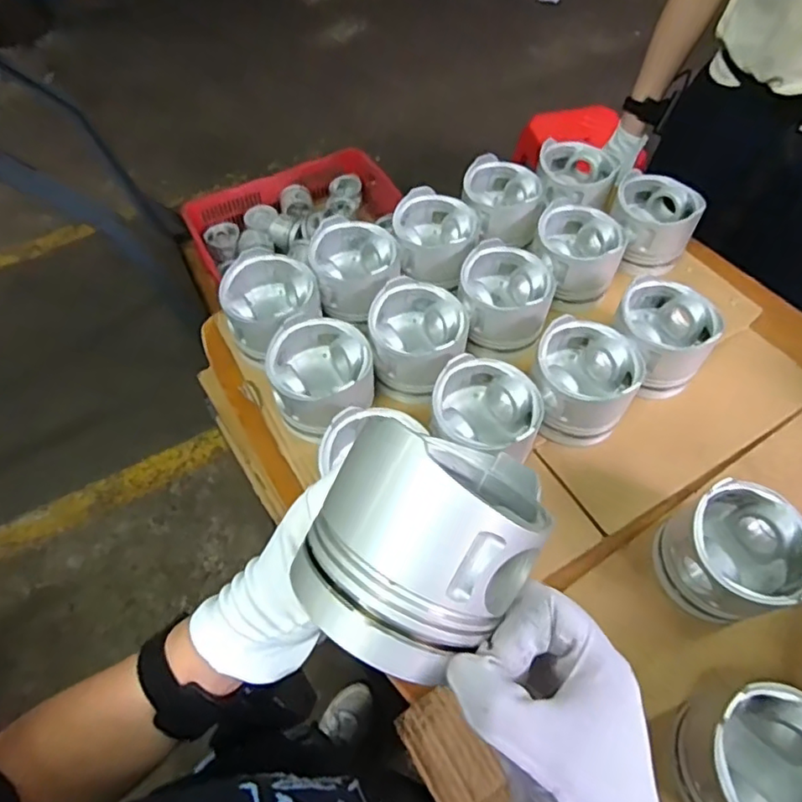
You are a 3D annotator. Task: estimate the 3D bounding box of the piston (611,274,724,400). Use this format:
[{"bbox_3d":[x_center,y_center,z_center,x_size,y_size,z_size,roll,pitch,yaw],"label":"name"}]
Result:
[{"bbox_3d":[0.283,-0.067,0.647,0.094,0.085,0.108,-20,59,-12],"label":"piston"}]

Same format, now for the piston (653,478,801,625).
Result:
[{"bbox_3d":[0.288,0.135,0.508,0.097,0.087,0.098,0,57,0],"label":"piston"}]

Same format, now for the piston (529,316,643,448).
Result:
[{"bbox_3d":[0.184,-0.015,0.605,0.101,0.089,0.101,31,63,19],"label":"piston"}]

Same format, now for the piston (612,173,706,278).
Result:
[{"bbox_3d":[0.319,-0.225,0.754,0.102,0.086,0.099,18,59,12],"label":"piston"}]

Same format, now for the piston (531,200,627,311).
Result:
[{"bbox_3d":[0.215,-0.173,0.719,0.096,0.083,0.111,-9,58,-5],"label":"piston"}]

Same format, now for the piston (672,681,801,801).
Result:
[{"bbox_3d":[0.266,0.267,0.428,0.103,0.086,0.102,10,58,7],"label":"piston"}]

